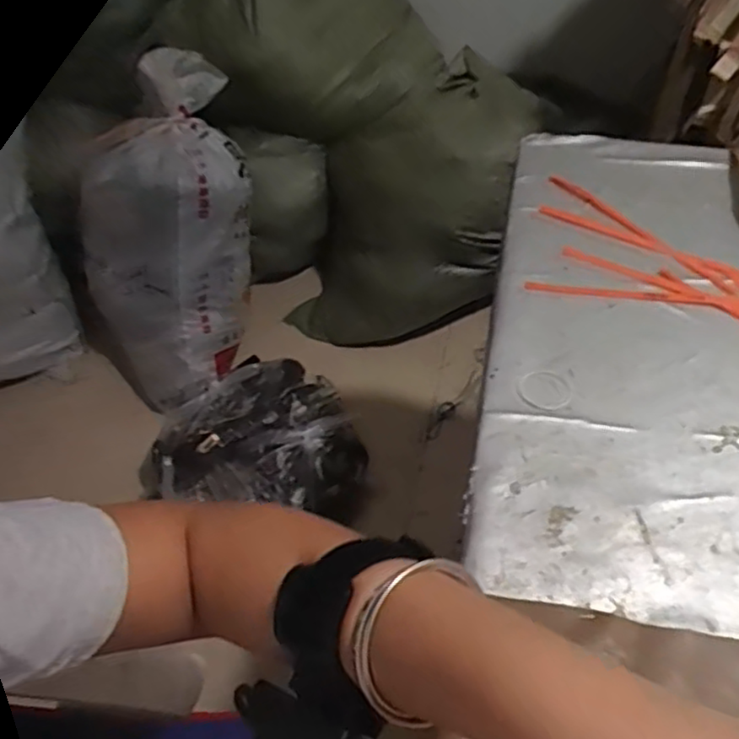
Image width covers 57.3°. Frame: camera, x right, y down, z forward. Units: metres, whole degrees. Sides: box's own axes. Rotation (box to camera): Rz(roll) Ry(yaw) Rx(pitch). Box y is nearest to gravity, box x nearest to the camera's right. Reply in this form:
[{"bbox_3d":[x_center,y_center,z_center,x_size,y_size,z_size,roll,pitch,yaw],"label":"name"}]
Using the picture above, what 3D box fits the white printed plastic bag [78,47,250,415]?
[{"bbox_3d":[-0.412,-0.242,1.291,0.304,0.676,0.238,13,19,12],"label":"white printed plastic bag"}]

